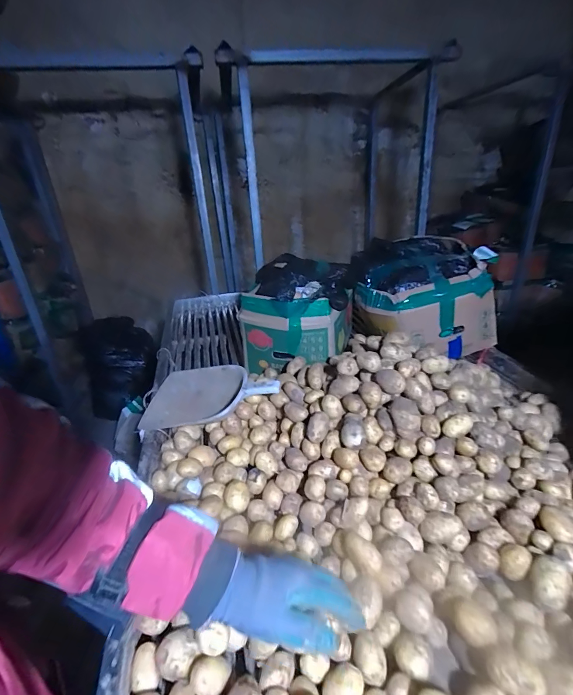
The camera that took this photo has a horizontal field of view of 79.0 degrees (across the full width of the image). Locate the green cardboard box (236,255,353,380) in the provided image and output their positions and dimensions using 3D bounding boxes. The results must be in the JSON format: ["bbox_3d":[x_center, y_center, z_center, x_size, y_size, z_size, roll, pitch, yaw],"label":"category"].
[{"bbox_3d":[0.052,-0.119,1.068,0.268,0.240,0.378,2,24,16],"label":"green cardboard box"}]

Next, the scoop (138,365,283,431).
[{"bbox_3d":[-0.174,0.114,0.827,0.315,0.103,0.168,-3,23,4],"label":"scoop"}]

